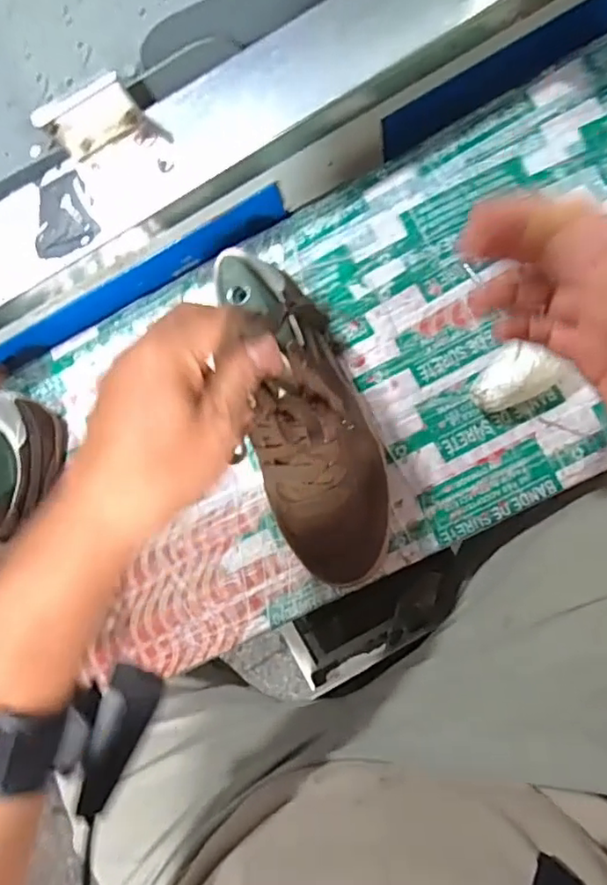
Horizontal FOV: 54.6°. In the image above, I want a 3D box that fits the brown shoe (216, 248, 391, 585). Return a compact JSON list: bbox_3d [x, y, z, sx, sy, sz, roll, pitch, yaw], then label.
[{"bbox_3d":[0.001,-0.016,0.451,0.087,0.126,0.256,-15,96,8],"label":"brown shoe"}]

